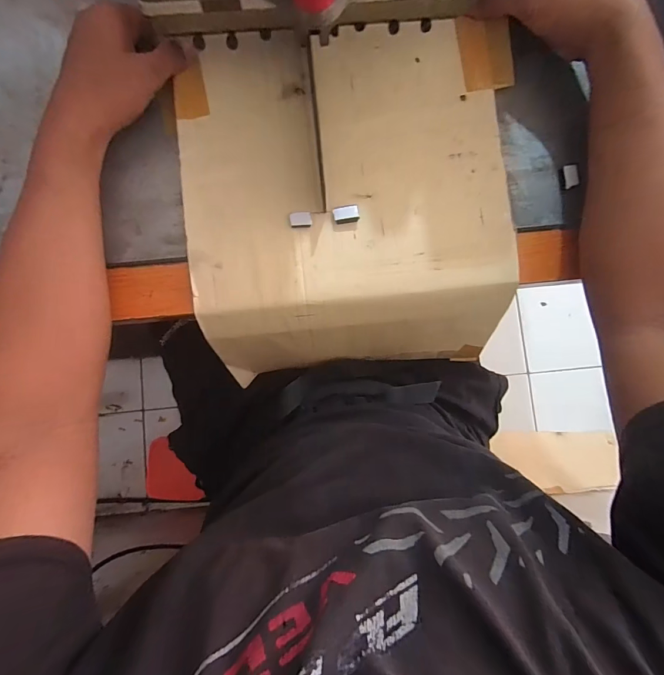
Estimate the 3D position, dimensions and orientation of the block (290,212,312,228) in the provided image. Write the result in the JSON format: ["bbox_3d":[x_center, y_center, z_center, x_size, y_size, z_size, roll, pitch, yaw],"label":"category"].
[{"bbox_3d":[-0.029,-0.110,0.339,0.020,0.005,0.013,-2,84,-1],"label":"block"}]

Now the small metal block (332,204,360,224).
[{"bbox_3d":[0.013,-0.115,0.341,0.023,0.009,0.016,-7,84,-2],"label":"small metal block"}]

